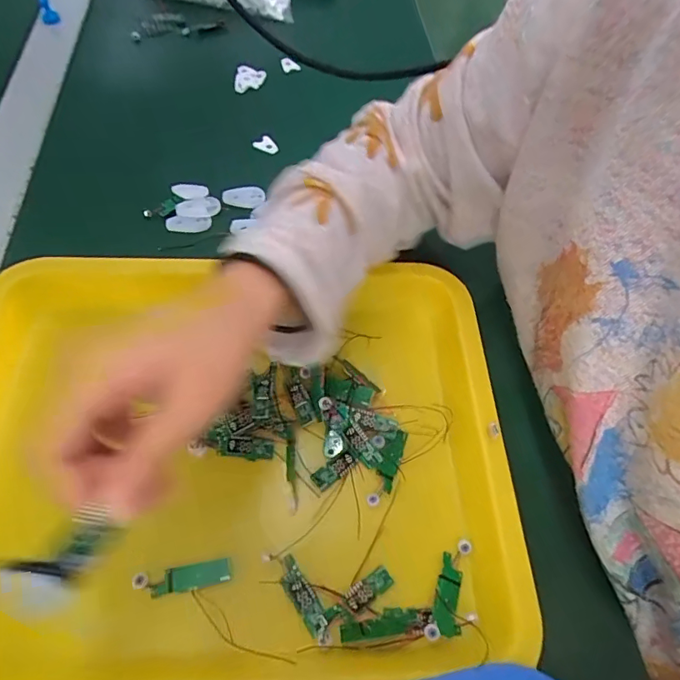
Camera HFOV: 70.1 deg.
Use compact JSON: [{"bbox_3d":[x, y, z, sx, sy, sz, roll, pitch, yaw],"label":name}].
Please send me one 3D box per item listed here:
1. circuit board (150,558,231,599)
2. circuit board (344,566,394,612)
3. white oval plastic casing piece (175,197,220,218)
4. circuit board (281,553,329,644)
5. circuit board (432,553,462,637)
[{"bbox_3d":[-0.082,0.131,0.267,0.041,0.005,0.013,-10,60,-11],"label":"circuit board"},{"bbox_3d":[0.016,0.137,0.267,0.028,0.004,0.012,-27,64,-20],"label":"circuit board"},{"bbox_3d":[-0.119,-0.111,0.406,0.036,0.007,0.015,-14,62,-12],"label":"white oval plastic casing piece"},{"bbox_3d":[-0.020,0.141,0.265,0.012,0.005,0.044,-30,65,-21],"label":"circuit board"},{"bbox_3d":[0.060,0.139,0.266,0.013,0.006,0.041,12,58,3],"label":"circuit board"}]

